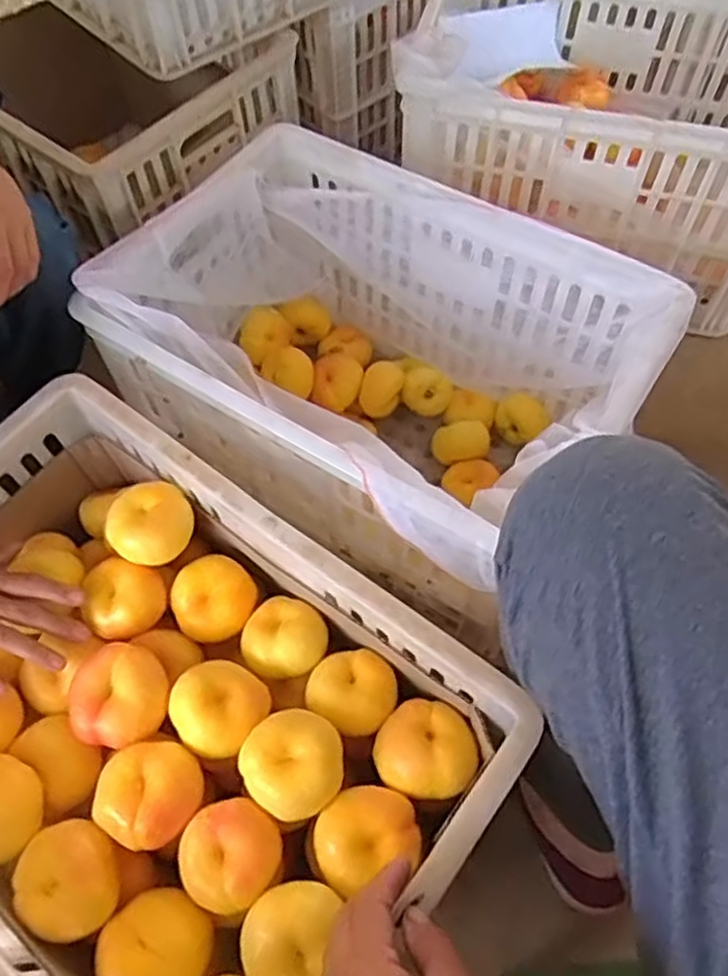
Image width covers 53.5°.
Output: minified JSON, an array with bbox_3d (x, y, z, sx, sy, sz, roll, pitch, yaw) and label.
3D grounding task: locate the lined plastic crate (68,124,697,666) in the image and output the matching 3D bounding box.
[{"bbox_3d":[0.019,-0.107,0.791,0.488,0.293,0.351,28,66,18],"label":"lined plastic crate"}]

